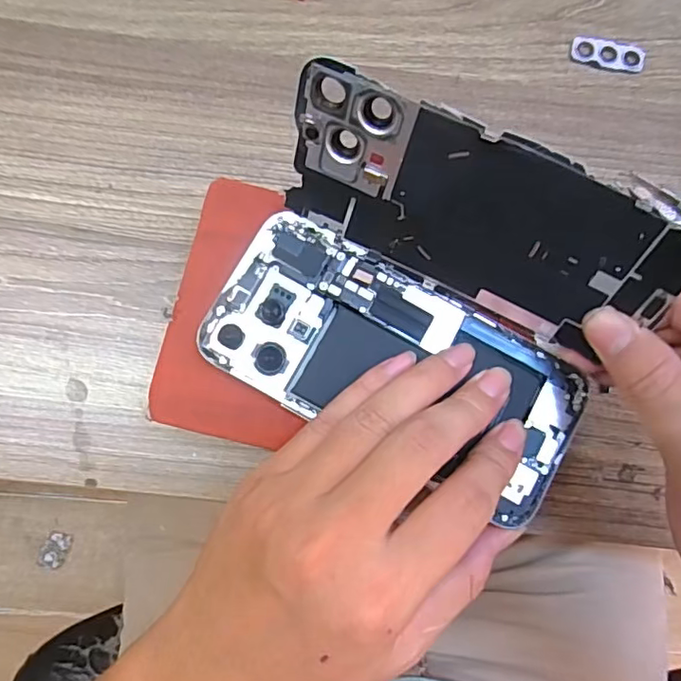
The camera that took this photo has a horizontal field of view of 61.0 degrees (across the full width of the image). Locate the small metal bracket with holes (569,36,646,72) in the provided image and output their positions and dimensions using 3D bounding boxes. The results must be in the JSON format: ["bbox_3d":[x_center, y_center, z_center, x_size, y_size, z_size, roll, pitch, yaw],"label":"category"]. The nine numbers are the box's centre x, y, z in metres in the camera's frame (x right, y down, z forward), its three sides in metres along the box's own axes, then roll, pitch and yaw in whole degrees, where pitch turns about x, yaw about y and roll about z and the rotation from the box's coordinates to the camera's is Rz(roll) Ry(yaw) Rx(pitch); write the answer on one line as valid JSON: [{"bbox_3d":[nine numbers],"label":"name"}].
[{"bbox_3d":[0.153,-0.164,0.330,0.042,0.004,0.016,9,81,-2],"label":"small metal bracket with holes"}]

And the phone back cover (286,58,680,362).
[{"bbox_3d":[0.050,-0.047,0.226,0.151,0.073,0.005,28,48,6],"label":"phone back cover"}]

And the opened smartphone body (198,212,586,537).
[{"bbox_3d":[0.024,0.009,0.251,0.161,0.007,0.085,22,80,1],"label":"opened smartphone body"}]

